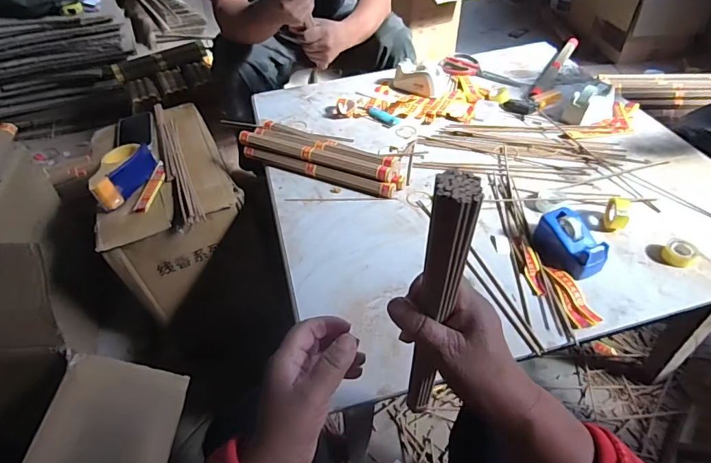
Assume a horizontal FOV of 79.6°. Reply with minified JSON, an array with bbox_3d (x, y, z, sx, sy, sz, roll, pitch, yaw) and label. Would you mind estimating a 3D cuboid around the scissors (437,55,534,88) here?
[{"bbox_3d":[0.315,-0.394,1.031,0.222,0.017,0.080,21,52,23],"label":"scissors"}]

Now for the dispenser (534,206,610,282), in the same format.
[{"bbox_3d":[0.314,0.017,0.626,0.063,0.050,0.101,-17,48,-11],"label":"dispenser"}]

